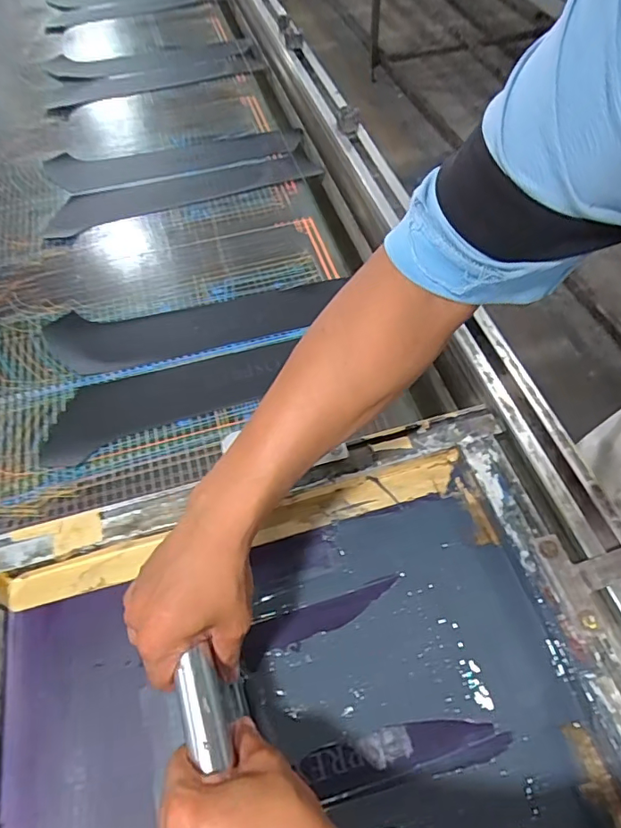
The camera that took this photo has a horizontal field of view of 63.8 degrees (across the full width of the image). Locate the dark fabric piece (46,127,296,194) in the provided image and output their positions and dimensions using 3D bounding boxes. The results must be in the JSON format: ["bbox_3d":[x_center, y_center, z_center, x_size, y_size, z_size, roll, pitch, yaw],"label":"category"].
[{"bbox_3d":[-0.227,-0.433,0.846,0.419,0.012,0.103,-10,57,-4],"label":"dark fabric piece"}]

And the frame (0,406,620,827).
[{"bbox_3d":[-0.020,0.236,0.396,0.521,0.030,0.410,-15,58,-7],"label":"frame"}]

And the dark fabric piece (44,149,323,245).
[{"bbox_3d":[-0.202,-0.361,0.800,0.427,0.008,0.108,-18,58,-9],"label":"dark fabric piece"}]

